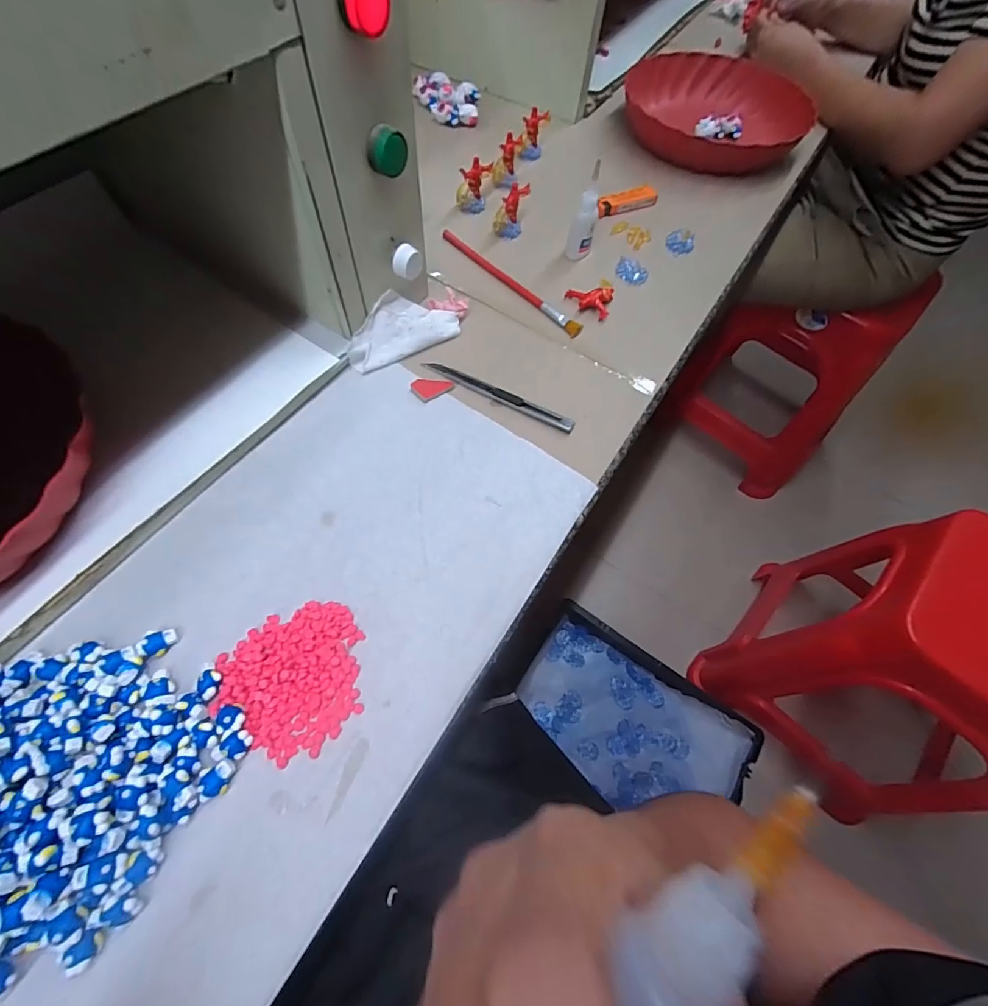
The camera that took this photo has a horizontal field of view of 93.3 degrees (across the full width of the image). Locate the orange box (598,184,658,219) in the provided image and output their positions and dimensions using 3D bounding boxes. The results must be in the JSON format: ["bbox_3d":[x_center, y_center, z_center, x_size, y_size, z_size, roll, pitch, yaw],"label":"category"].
[{"bbox_3d":[0.155,-0.356,0.551,0.077,0.015,0.020,-19,64,-12],"label":"orange box"}]

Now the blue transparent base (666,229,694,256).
[{"bbox_3d":[0.211,-0.296,0.528,0.028,0.011,0.029,-11,62,-8],"label":"blue transparent base"}]

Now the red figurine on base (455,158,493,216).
[{"bbox_3d":[-0.022,-0.358,0.521,0.028,0.043,0.043,20,63,8],"label":"red figurine on base"}]

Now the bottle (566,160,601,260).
[{"bbox_3d":[0.092,-0.295,0.477,0.026,0.079,0.026,7,61,1],"label":"bottle"}]

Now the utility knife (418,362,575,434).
[{"bbox_3d":[0.003,-0.095,0.414,0.144,0.009,0.014,28,64,12],"label":"utility knife"}]

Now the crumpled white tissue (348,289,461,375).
[{"bbox_3d":[-0.085,-0.161,0.422,0.106,0.038,0.041,-29,66,-17],"label":"crumpled white tissue"}]

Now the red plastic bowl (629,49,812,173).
[{"bbox_3d":[0.294,-0.506,0.623,0.231,0.060,0.233,7,61,1],"label":"red plastic bowl"}]

